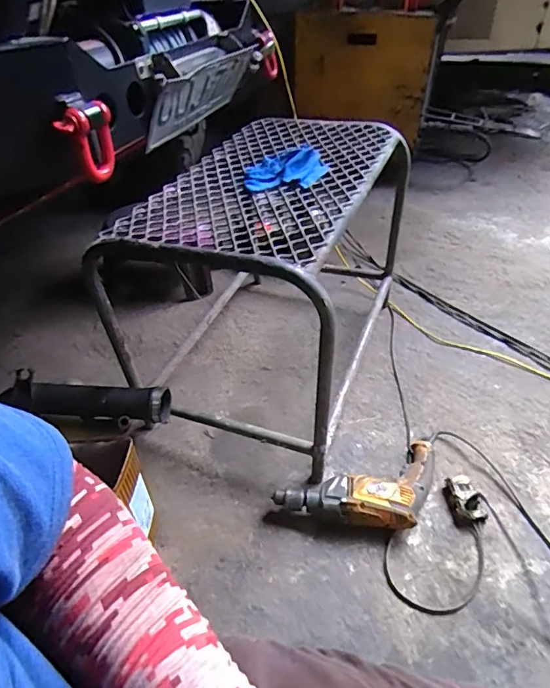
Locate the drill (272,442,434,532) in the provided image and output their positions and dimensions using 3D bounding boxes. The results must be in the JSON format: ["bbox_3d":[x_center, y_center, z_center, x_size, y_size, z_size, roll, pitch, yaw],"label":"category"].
[{"bbox_3d":[0.186,0.294,0.872,0.345,0.079,0.154,-16,43,-16],"label":"drill"}]

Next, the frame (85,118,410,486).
[{"bbox_3d":[0.002,-0.179,1.027,0.436,0.433,0.662,13,44,17],"label":"frame"}]

